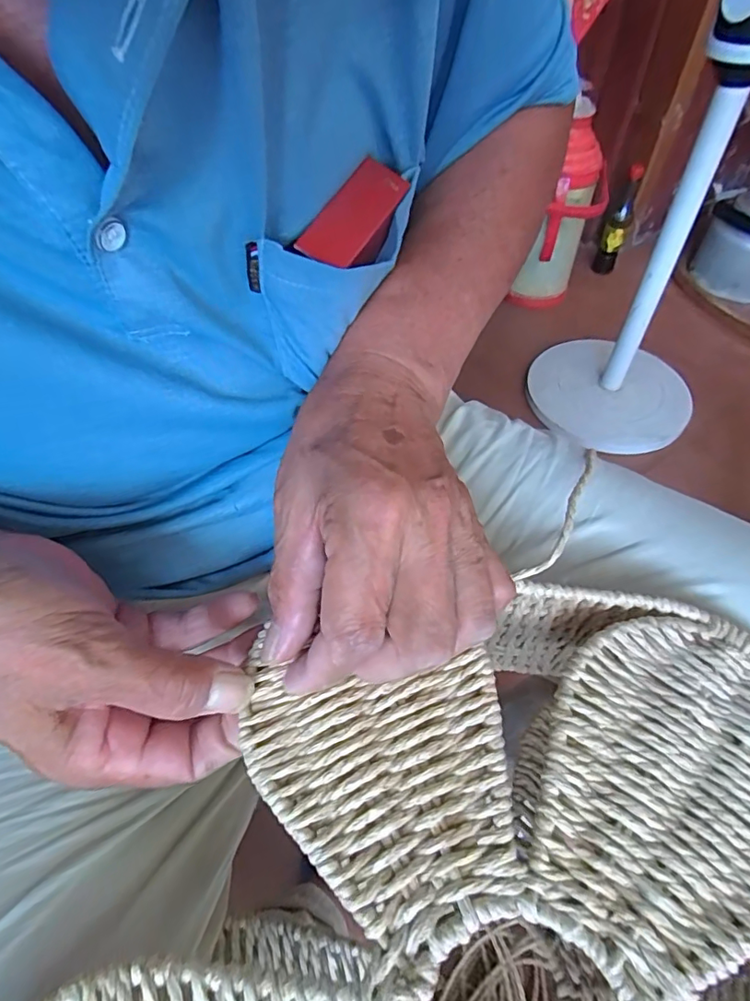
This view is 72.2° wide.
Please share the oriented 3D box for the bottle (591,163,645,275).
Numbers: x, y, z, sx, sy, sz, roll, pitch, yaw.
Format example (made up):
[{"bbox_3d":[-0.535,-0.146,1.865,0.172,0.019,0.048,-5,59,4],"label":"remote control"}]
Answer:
[{"bbox_3d":[0.577,-0.657,1.223,0.060,0.222,0.066,20,56,16],"label":"bottle"}]

